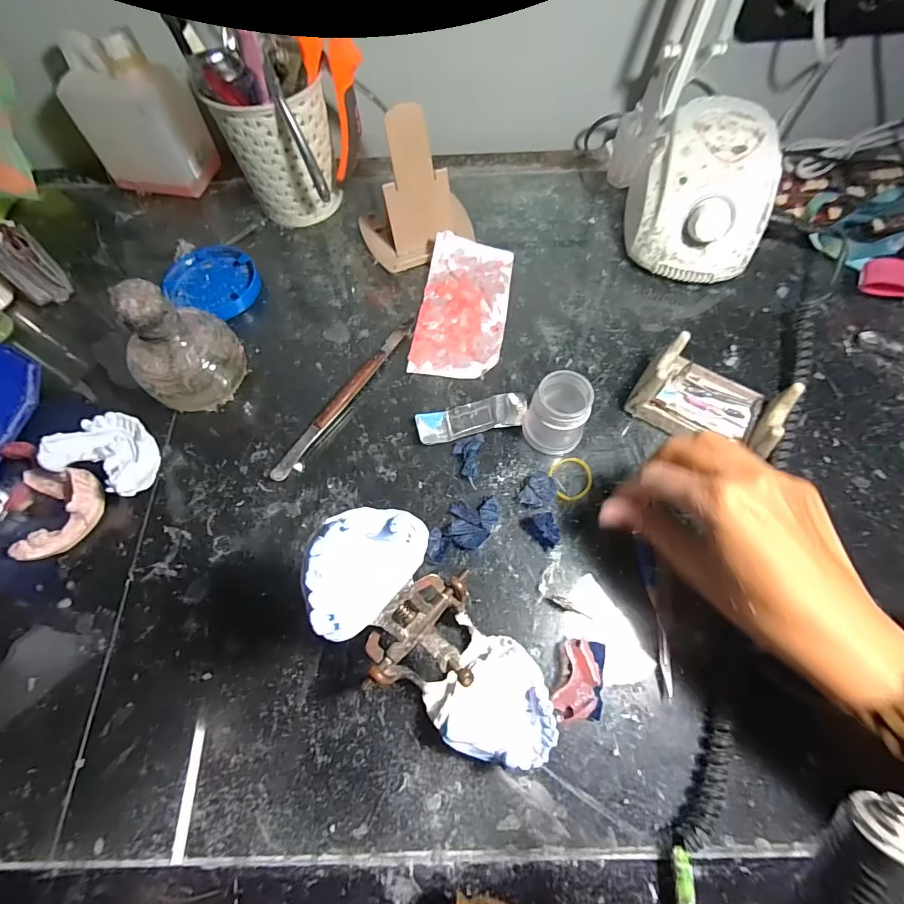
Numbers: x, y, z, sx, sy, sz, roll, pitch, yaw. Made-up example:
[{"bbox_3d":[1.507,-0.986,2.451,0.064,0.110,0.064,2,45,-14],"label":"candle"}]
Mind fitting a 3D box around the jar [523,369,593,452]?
[{"bbox_3d":[0.077,-0.028,0.317,0.043,0.050,0.043,-1,66,1],"label":"jar"}]

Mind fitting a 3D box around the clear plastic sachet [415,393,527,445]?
[{"bbox_3d":[0.016,-0.026,0.340,0.085,0.009,0.026,-13,66,-4],"label":"clear plastic sachet"}]

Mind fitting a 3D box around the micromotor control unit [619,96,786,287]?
[{"bbox_3d":[0.217,-0.229,0.391,0.107,0.085,0.140,16,67,9],"label":"micromotor control unit"}]

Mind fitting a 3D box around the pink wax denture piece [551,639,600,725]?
[{"bbox_3d":[0.074,0.135,0.259,0.022,0.018,0.044,18,67,9],"label":"pink wax denture piece"}]

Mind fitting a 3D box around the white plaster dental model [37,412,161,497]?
[{"bbox_3d":[-0.240,0.001,0.317,0.069,0.038,0.053,17,67,9],"label":"white plaster dental model"}]

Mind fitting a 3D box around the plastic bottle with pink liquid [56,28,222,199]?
[{"bbox_3d":[-0.302,-0.316,0.425,0.093,0.117,0.074,16,67,9],"label":"plastic bottle with pink liquid"}]

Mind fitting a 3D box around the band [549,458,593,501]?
[{"bbox_3d":[0.087,0.019,0.320,0.030,0.004,0.032,-1,66,1],"label":"band"}]

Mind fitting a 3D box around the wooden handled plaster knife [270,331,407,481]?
[{"bbox_3d":[-0.087,-0.041,0.349,0.011,0.009,0.156,30,70,14],"label":"wooden handled plaster knife"}]

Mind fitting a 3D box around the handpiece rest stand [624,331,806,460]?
[{"bbox_3d":[0.189,-0.040,0.324,0.095,0.044,0.062,32,70,15],"label":"handpiece rest stand"}]

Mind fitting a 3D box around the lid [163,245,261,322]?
[{"bbox_3d":[-0.220,-0.158,0.406,0.079,0.020,0.067,15,67,8],"label":"lid"}]

